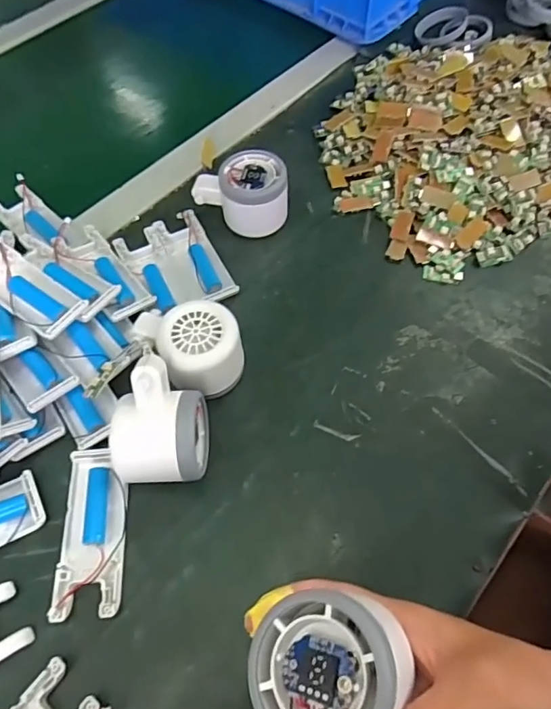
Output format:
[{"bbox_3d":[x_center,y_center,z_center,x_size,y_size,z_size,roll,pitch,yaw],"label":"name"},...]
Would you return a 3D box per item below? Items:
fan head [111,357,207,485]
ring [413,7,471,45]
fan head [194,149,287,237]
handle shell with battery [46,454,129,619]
[{"bbox_3d":[-0.076,0.049,0.332,0.057,0.076,0.069,1,60,1],"label":"fan head"},{"bbox_3d":[0.200,-0.395,0.612,0.058,0.013,0.058,5,73,25],"label":"ring"},{"bbox_3d":[-0.031,-0.143,0.459,0.082,0.051,0.058,-6,61,-3],"label":"fan head"},{"bbox_3d":[-0.119,0.114,0.333,0.040,0.013,0.104,-4,60,-2],"label":"handle shell with battery"}]

